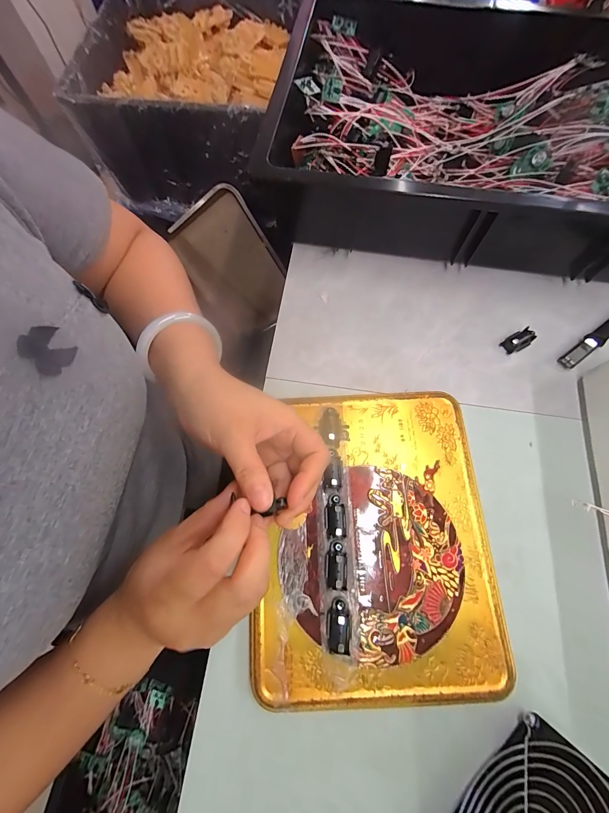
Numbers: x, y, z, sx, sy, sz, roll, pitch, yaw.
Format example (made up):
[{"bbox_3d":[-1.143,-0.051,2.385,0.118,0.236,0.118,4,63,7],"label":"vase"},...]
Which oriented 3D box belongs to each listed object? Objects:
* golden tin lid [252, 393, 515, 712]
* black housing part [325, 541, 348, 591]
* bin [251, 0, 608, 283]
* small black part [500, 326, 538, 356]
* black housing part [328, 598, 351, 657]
[{"bbox_3d":[0.056,0.102,0.272,0.184,0.021,0.233,-3,69,1],"label":"golden tin lid"},{"bbox_3d":[0.025,0.125,0.259,0.017,0.013,0.033,1,69,2],"label":"black housing part"},{"bbox_3d":[0.226,-0.323,0.383,0.468,0.102,0.363,10,70,6],"label":"bin"},{"bbox_3d":[0.218,-0.066,0.336,0.030,0.012,0.016,-27,71,-8],"label":"small black part"},{"bbox_3d":[0.027,0.165,0.246,0.016,0.016,0.036,5,69,4],"label":"black housing part"}]

